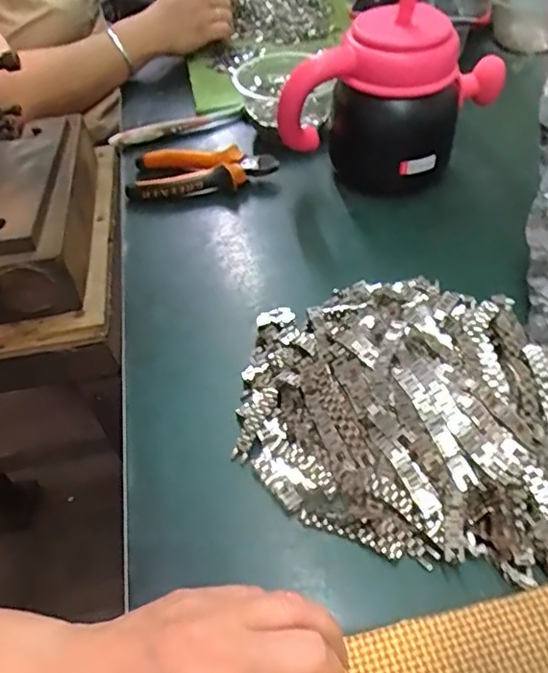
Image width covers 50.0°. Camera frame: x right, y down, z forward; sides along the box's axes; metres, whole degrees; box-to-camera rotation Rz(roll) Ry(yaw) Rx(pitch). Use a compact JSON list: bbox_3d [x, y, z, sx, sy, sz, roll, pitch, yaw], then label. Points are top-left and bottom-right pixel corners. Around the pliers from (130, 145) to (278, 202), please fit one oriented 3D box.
[{"bbox_3d":[-0.072,-0.167,0.604,0.144,0.033,0.075,-1,47,5],"label":"pliers"}]

